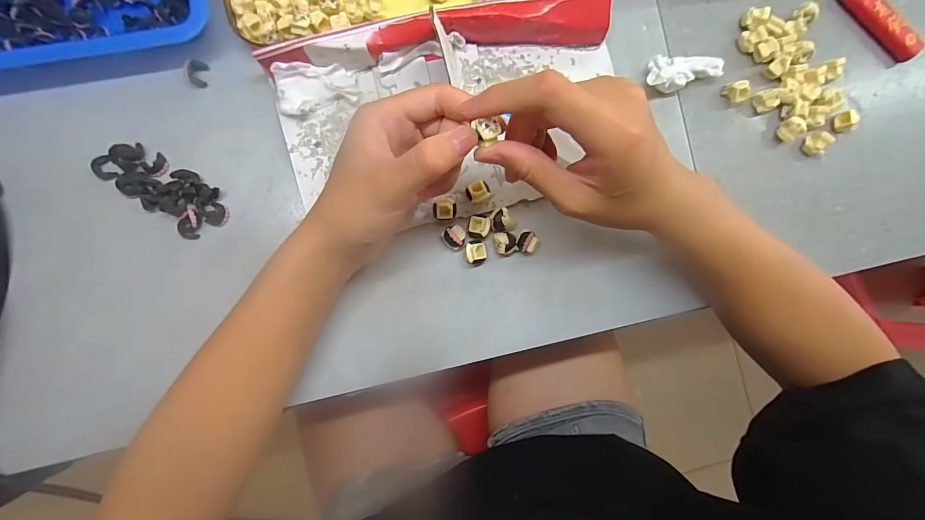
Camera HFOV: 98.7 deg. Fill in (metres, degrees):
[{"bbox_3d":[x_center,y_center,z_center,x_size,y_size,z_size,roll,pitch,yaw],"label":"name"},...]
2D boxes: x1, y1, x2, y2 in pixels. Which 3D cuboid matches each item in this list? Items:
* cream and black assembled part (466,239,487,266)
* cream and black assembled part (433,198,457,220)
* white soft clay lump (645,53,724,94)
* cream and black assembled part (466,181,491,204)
[{"bbox_3d":[0.009,-0.005,0.278,0.014,0.011,0.018,-5,92,-4],"label":"cream and black assembled part"},{"bbox_3d":[-0.012,-0.035,0.277,0.016,0.014,0.014,-5,92,-4],"label":"cream and black assembled part"},{"bbox_3d":[0.158,-0.135,0.284,0.056,0.020,0.026,-8,92,-4],"label":"white soft clay lump"},{"bbox_3d":[0.011,-0.047,0.279,0.016,0.015,0.014,-19,93,-3],"label":"cream and black assembled part"}]

